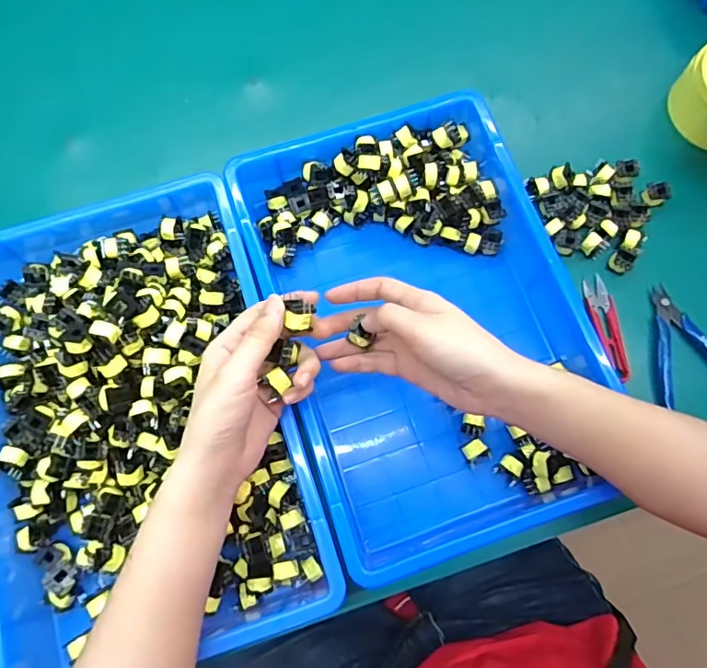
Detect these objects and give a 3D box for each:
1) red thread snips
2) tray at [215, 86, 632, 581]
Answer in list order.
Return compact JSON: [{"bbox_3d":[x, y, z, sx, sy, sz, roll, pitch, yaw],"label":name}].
[{"bbox_3d":[0.236,-0.006,0.477,0.023,0.007,0.098,-8,76,-2],"label":"red thread snips"},{"bbox_3d":[0.059,-0.011,0.448,0.243,0.057,0.383,-17,77,-4],"label":"tray"}]

